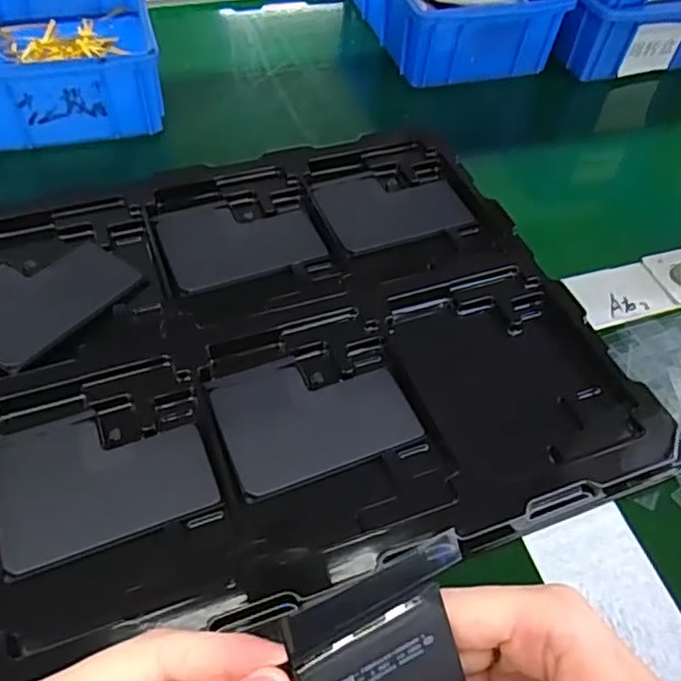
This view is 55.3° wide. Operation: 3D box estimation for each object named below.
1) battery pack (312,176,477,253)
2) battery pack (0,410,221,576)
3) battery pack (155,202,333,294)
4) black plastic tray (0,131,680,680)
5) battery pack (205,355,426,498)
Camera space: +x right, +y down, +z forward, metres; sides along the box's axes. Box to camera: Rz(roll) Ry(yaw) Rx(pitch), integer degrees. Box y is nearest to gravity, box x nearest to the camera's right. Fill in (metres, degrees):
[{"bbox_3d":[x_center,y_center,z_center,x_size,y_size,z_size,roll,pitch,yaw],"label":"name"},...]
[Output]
[{"bbox_3d":[0.033,-0.087,0.419,0.089,0.007,0.066,-15,57,-16],"label":"battery pack"},{"bbox_3d":[-0.107,0.060,0.293,0.089,0.004,0.065,-17,58,-17],"label":"battery pack"},{"bbox_3d":[-0.061,-0.063,0.393,0.089,0.004,0.067,-17,58,-17],"label":"battery pack"},{"bbox_3d":[-0.033,-0.009,0.343,0.316,0.024,0.278,-15,57,-16],"label":"black plastic tray"},{"bbox_3d":[-0.013,0.033,0.317,0.089,0.004,0.066,-16,57,-16],"label":"battery pack"}]

